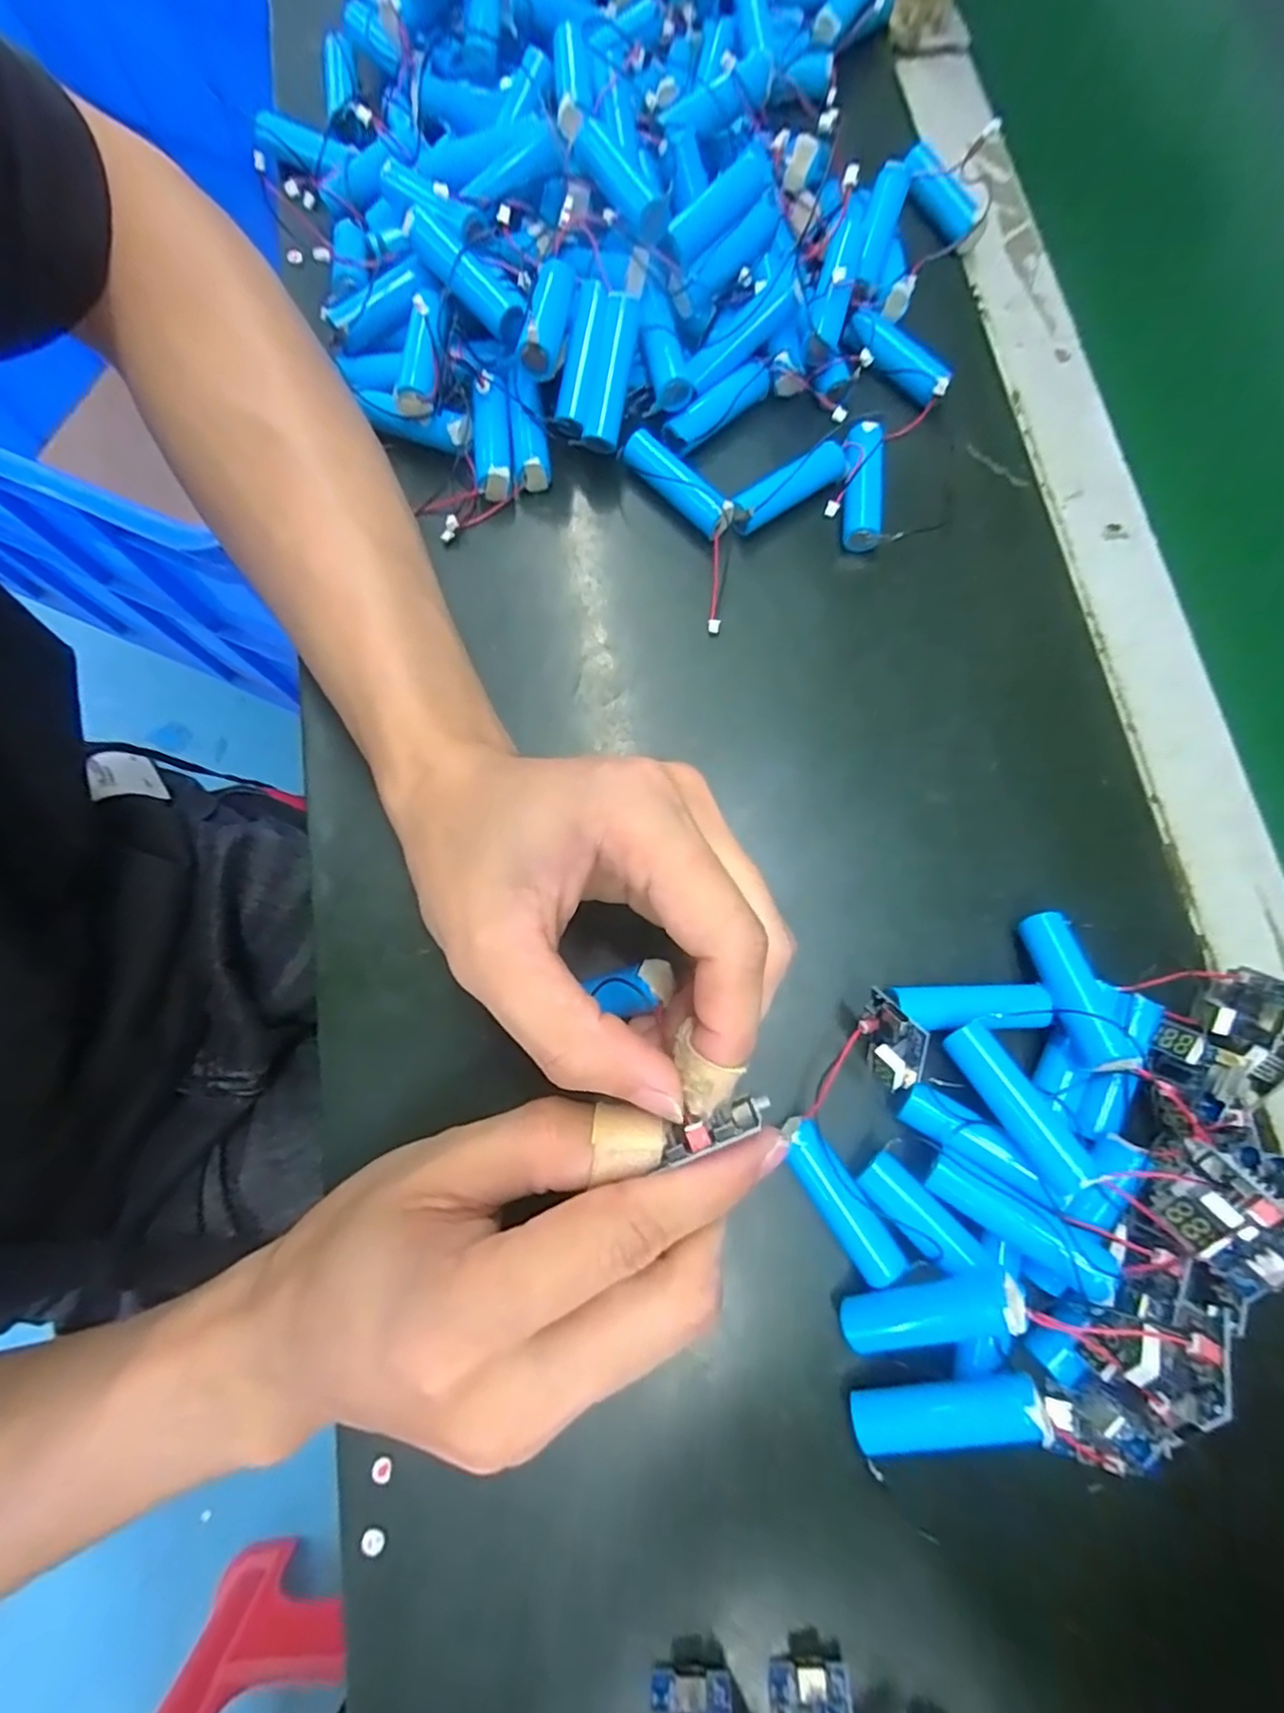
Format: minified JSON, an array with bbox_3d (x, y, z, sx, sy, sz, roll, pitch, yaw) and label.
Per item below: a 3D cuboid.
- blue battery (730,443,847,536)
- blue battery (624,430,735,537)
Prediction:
[{"bbox_3d":[0.057,-0.146,0.256,0.052,0.014,0.014,-32,80,-8],"label":"blue battery"},{"bbox_3d":[0.015,-0.147,0.256,0.051,0.016,0.015,40,79,8],"label":"blue battery"}]

